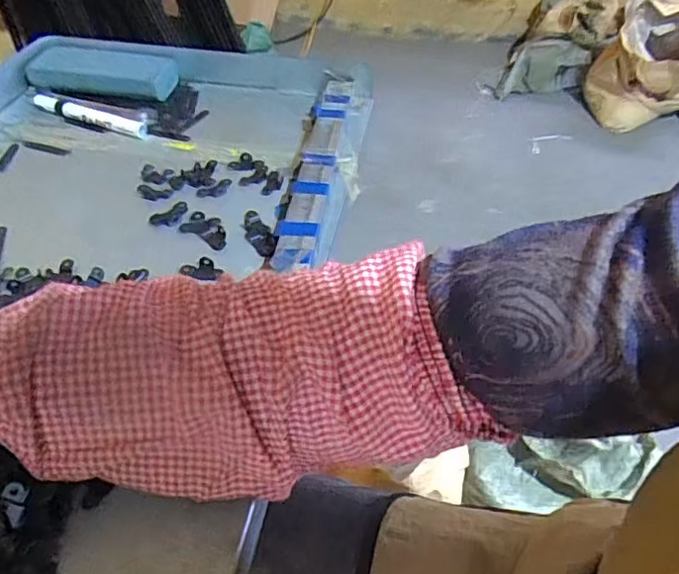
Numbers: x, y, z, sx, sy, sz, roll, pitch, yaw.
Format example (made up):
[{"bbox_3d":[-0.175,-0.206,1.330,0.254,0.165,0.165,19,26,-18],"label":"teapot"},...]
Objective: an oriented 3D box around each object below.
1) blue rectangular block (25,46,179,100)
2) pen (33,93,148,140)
[{"bbox_3d":[-0.264,-0.242,0.652,0.162,0.034,0.049,7,46,6],"label":"blue rectangular block"},{"bbox_3d":[-0.264,-0.184,0.611,0.145,0.013,0.023,18,48,16],"label":"pen"}]

